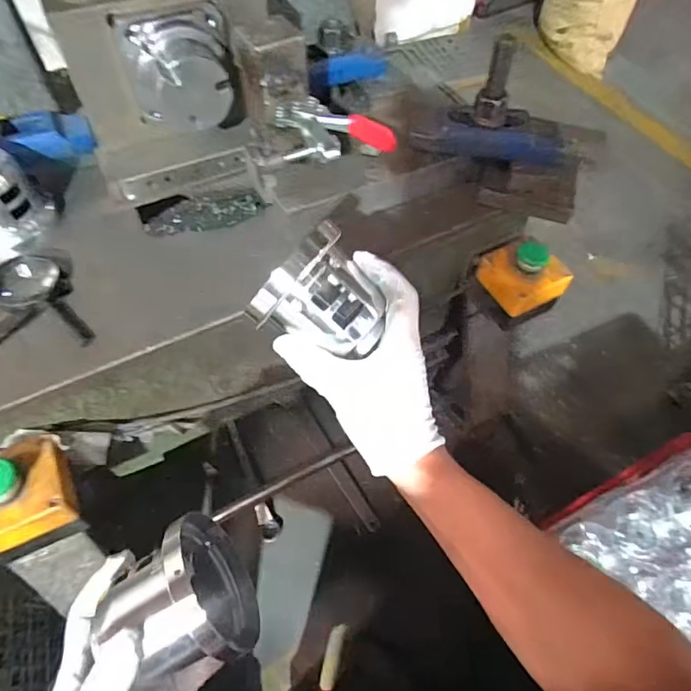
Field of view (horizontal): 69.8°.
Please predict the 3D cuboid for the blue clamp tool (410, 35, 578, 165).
[{"bbox_3d":[0.154,-0.242,0.498,0.164,0.101,0.052,3,57,0],"label":"blue clamp tool"}]

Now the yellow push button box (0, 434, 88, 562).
[{"bbox_3d":[-0.275,0.128,0.416,0.084,0.073,0.088,-20,60,-14],"label":"yellow push button box"}]

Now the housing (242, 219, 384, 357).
[{"bbox_3d":[-0.016,-0.032,0.356,0.083,0.050,0.082,37,80,-18],"label":"housing"}]

